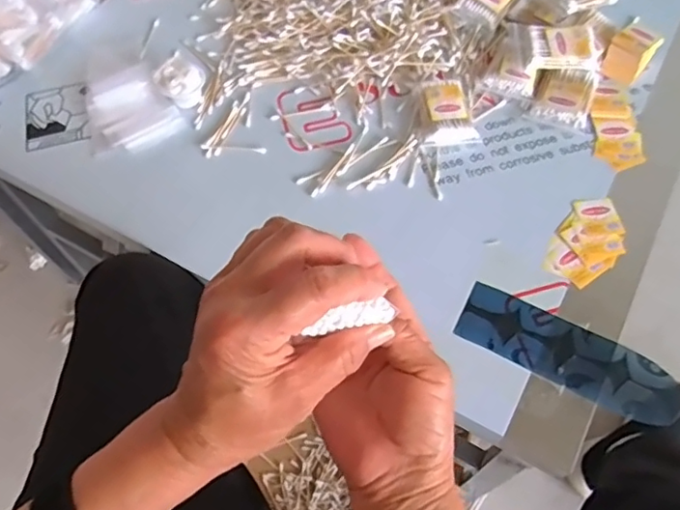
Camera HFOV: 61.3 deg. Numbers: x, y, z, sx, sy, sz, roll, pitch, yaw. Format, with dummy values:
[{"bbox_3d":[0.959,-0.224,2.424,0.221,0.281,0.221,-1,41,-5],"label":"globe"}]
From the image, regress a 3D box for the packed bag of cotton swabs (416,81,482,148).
[{"bbox_3d":[0.113,-0.154,0.628,0.063,0.027,0.069,-10,63,-4],"label":"packed bag of cotton swabs"}]

